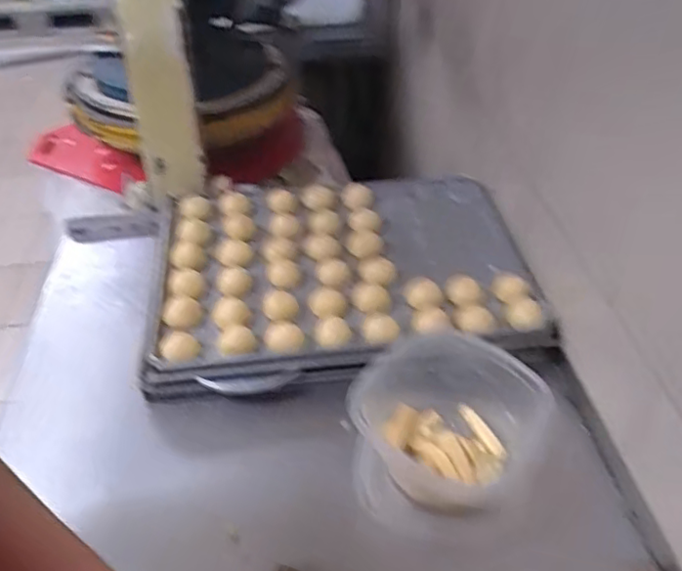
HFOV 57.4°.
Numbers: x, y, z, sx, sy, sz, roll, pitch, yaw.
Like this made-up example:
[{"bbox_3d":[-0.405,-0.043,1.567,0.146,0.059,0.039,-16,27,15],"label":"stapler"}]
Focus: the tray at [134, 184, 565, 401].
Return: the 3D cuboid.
[{"bbox_3d":[-0.001,-0.033,0.783,0.450,0.042,0.361,-3,42,-4],"label":"tray"}]

